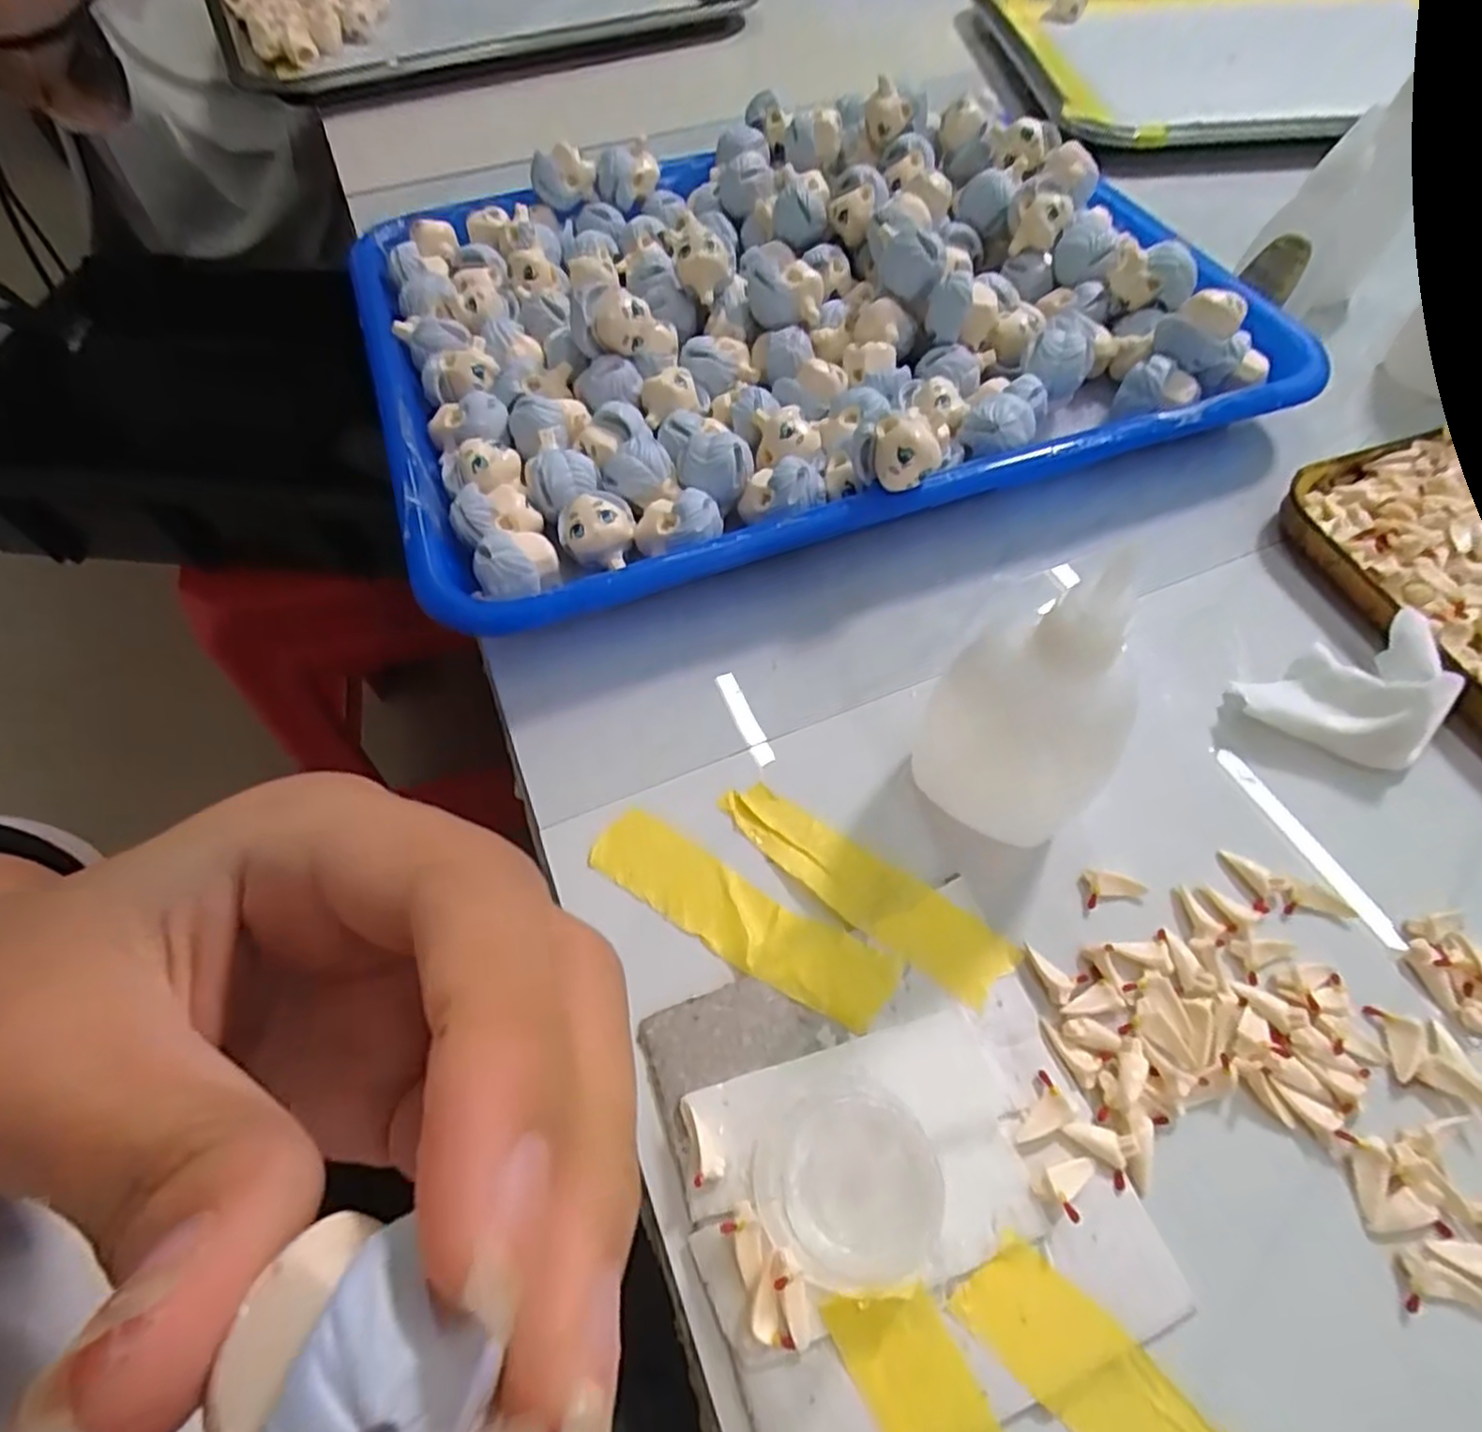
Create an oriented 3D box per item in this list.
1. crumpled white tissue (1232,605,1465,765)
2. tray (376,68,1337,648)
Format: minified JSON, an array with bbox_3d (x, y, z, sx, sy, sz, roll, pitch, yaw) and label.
[{"bbox_3d":[0.177,-0.005,0.206,0.055,0.023,0.039,-21,61,-11],"label":"crumpled white tissue"},{"bbox_3d":[0.022,-0.163,0.289,0.327,0.053,0.243,-19,60,-10],"label":"tray"}]

